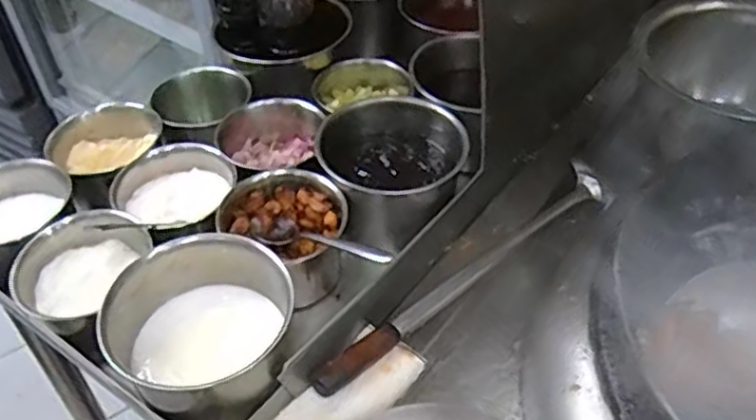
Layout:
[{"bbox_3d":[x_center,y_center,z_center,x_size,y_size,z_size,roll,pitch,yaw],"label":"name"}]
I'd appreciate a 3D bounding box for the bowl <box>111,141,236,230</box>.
[{"bbox_3d":[-0.207,-0.016,0.732,0.118,0.062,0.103,-31,52,-26],"label":"bowl"}]

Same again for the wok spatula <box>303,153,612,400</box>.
[{"bbox_3d":[0.097,0.066,0.725,0.410,0.047,0.049,-31,53,-26],"label":"wok spatula"}]

